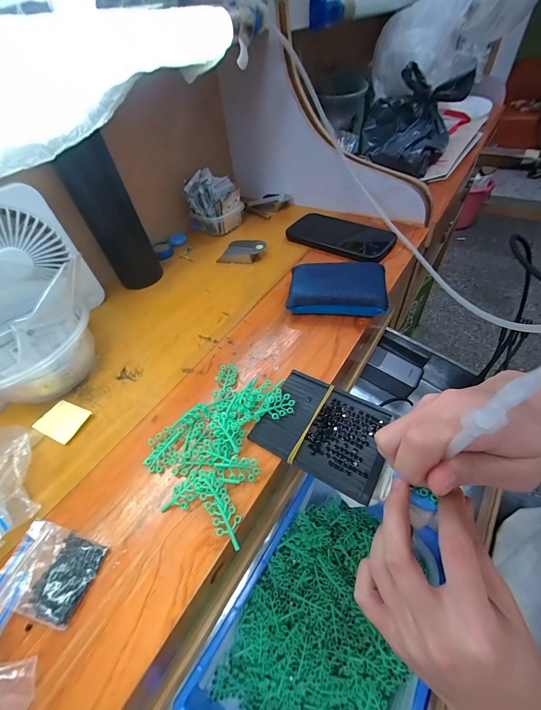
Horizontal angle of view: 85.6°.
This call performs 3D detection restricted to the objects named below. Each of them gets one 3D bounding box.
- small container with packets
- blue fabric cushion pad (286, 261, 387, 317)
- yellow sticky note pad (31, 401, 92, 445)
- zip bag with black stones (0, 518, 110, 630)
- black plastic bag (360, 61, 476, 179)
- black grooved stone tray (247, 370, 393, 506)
[{"bbox_3d":[-0.095,-0.259,0.501,0.068,0.082,0.072,22,56,23],"label":"small container with packets"},{"bbox_3d":[0.080,-0.079,0.356,0.109,0.034,0.068,6,51,11],"label":"blue fabric cushion pad"},{"bbox_3d":[-0.211,0.065,0.295,0.048,0.004,0.036,15,53,19],"label":"yellow sticky note pad"},{"bbox_3d":[-0.159,0.153,0.209,0.071,0.004,0.049,8,51,13],"label":"zip bag with black stones"},{"bbox_3d":[0.264,-0.454,0.567,0.175,0.111,0.157,20,55,21],"label":"black plastic bag"},{"bbox_3d":[0.047,0.064,0.257,0.105,0.008,0.082,23,56,23],"label":"black grooved stone tray"}]

